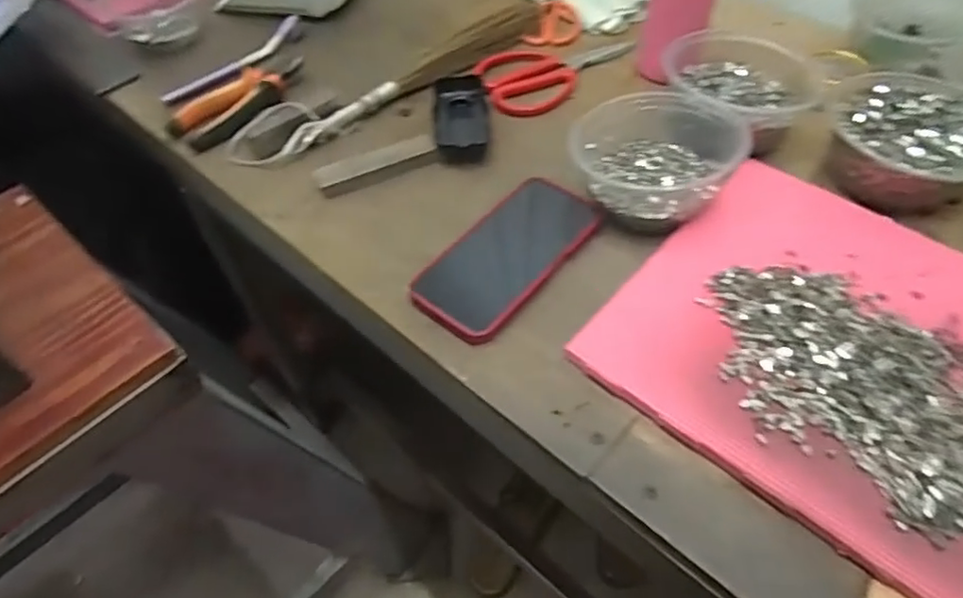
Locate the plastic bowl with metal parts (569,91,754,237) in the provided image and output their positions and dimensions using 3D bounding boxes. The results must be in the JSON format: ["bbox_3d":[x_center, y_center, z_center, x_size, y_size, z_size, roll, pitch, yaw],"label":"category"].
[{"bbox_3d":[0.138,-0.125,0.517,0.142,0.048,0.121,36,61,24],"label":"plastic bowl with metal parts"}]

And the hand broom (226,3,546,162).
[{"bbox_3d":[-0.069,-0.238,0.636,0.356,0.028,0.064,-29,58,-20],"label":"hand broom"}]

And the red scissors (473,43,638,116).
[{"bbox_3d":[0.084,-0.244,0.642,0.170,0.012,0.095,-19,56,-13],"label":"red scissors"}]

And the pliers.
[{"bbox_3d":[-0.244,-0.208,0.620,0.069,0.014,0.150,32,60,22],"label":"pliers"}]

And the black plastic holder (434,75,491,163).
[{"bbox_3d":[-0.019,-0.179,0.592,0.051,0.025,0.101,-1,53,0],"label":"black plastic holder"}]

